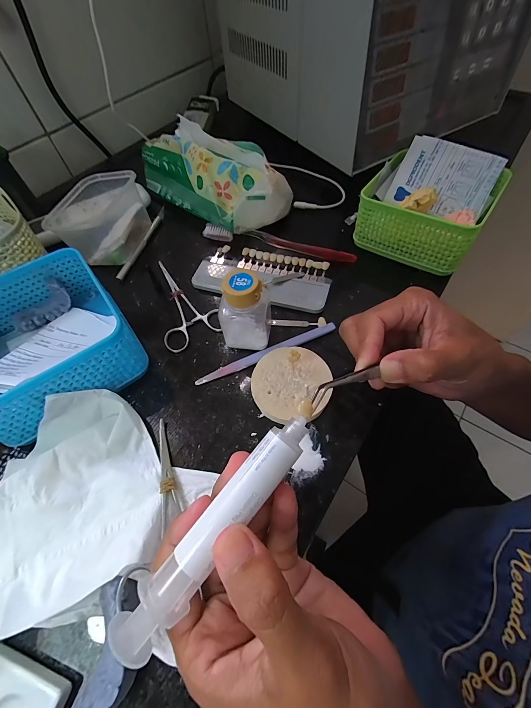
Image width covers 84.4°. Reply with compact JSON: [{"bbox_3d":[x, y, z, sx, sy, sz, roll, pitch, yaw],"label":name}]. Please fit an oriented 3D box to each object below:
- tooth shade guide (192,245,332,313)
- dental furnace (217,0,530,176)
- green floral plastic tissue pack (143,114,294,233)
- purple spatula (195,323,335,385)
[{"bbox_3d":[-0.003,-0.087,0.321,0.145,0.012,0.068,12,60,11],"label":"tooth shade guide"},{"bbox_3d":[0.151,-0.495,0.442,0.305,0.203,0.350,-30,61,-14],"label":"dental furnace"},{"bbox_3d":[-0.068,-0.236,0.384,0.195,0.067,0.108,39,65,23],"label":"green floral plastic tissue pack"},{"bbox_3d":[0.003,-0.002,0.273,0.139,0.009,0.010,-22,60,-10],"label":"purple spatula"}]

